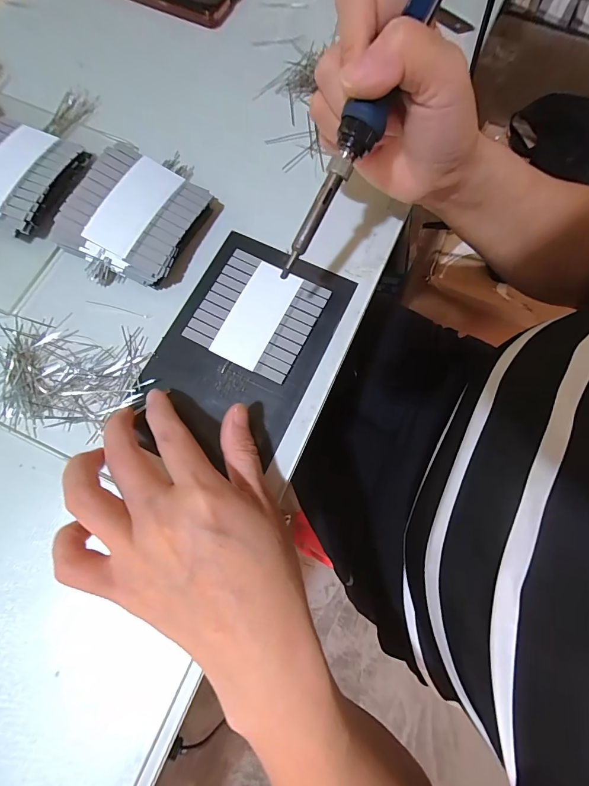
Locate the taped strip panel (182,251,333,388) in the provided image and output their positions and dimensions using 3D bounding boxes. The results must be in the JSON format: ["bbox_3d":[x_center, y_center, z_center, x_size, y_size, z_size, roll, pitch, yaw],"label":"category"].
[{"bbox_3d":[-0.026,-0.057,0.260,0.078,0.004,0.077,26,76,7],"label":"taped strip panel"}]

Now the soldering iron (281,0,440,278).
[{"bbox_3d":[0.046,-0.155,0.174,0.016,0.015,0.209,32,106,8],"label":"soldering iron"}]

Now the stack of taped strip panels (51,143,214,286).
[{"bbox_3d":[-0.114,-0.126,0.264,0.083,0.032,0.087,23,76,6],"label":"stack of taped strip panels"}]

